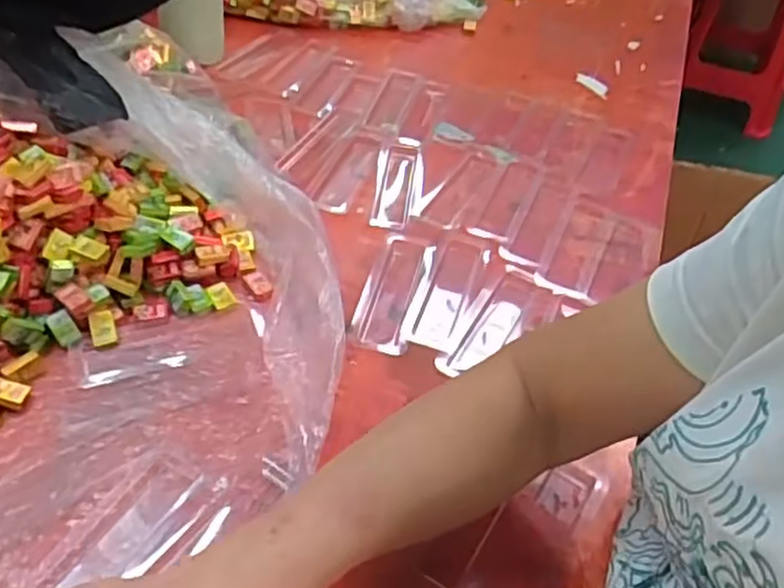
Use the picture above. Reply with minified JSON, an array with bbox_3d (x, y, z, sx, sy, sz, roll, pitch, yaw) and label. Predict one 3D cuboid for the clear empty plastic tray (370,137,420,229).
[{"bbox_3d":[0.003,-0.111,0.713,0.038,0.014,0.130,8,45,0],"label":"clear empty plastic tray"}]

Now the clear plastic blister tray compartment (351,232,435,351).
[{"bbox_3d":[0.003,-0.008,0.599,0.044,0.015,0.132,13,45,6],"label":"clear plastic blister tray compartment"}]

